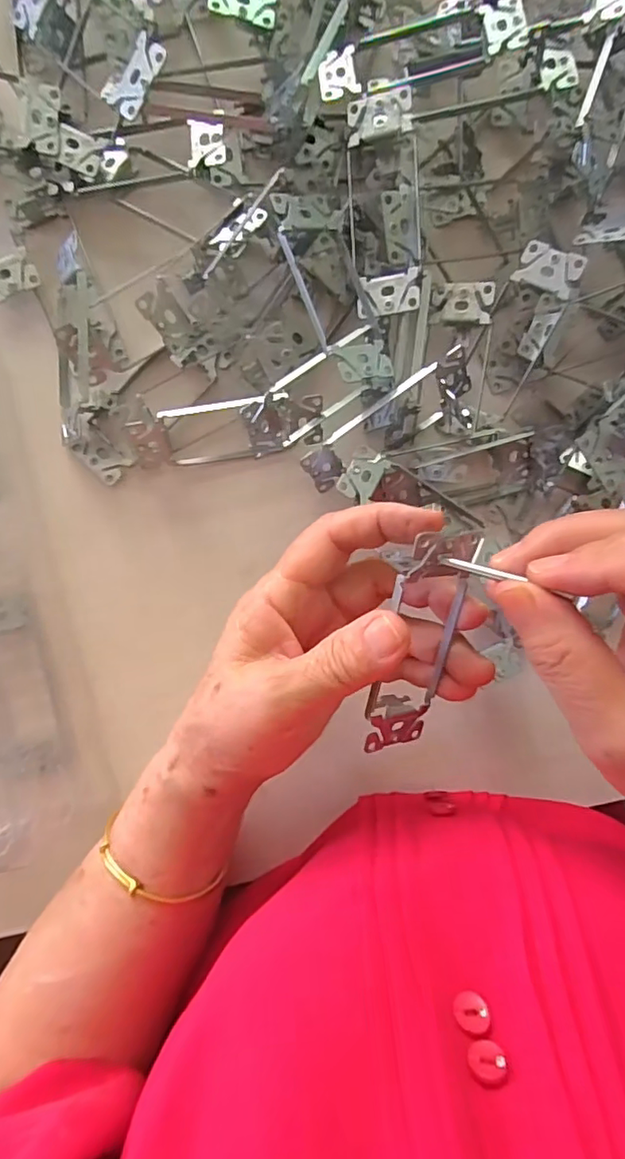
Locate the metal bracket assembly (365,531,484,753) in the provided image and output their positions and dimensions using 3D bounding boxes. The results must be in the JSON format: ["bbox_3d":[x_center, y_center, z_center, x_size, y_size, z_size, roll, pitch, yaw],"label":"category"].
[{"bbox_3d":[0.045,0.029,0.235,0.035,0.021,0.105,5,110,-7],"label":"metal bracket assembly"}]

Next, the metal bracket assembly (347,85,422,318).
[{"bbox_3d":[0.038,-0.196,0.284,0.036,0.009,0.106,-3,96,14],"label":"metal bracket assembly"}]

